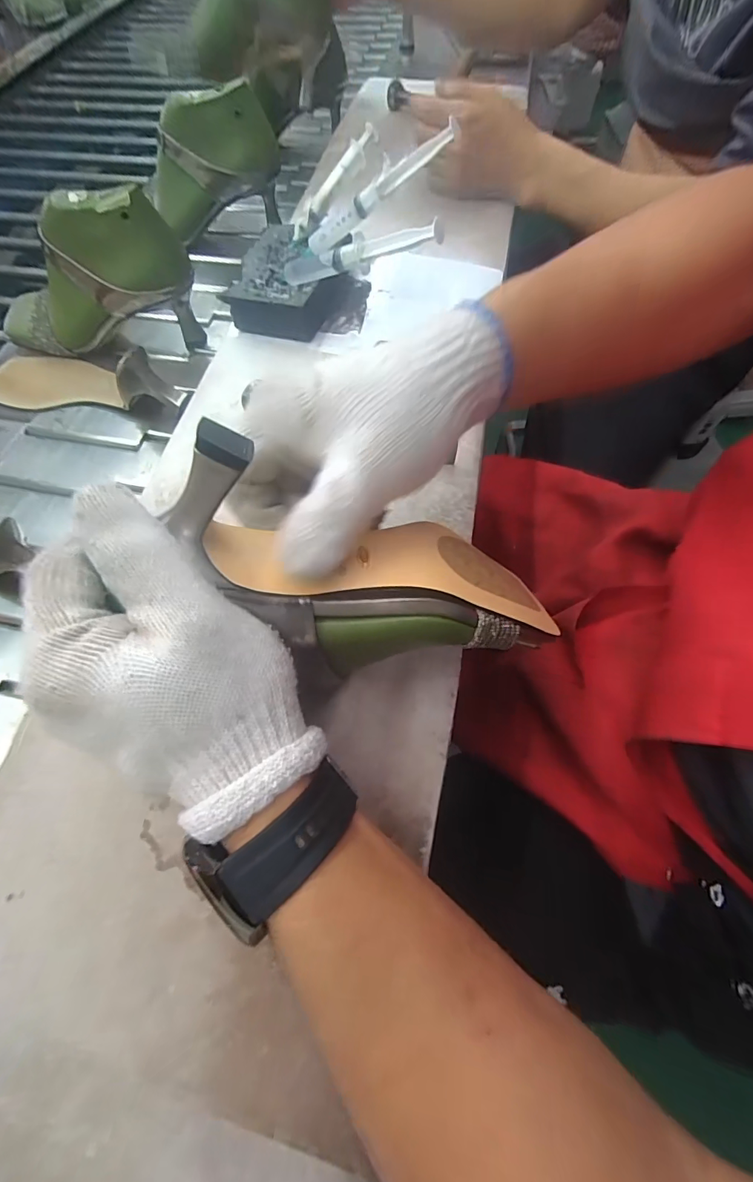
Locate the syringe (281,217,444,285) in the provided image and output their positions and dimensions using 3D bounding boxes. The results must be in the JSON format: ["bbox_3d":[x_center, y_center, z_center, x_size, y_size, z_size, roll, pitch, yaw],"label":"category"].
[{"bbox_3d":[-0.017,-0.269,0.361,0.151,0.022,0.012,10,62,32],"label":"syringe"}]

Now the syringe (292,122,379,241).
[{"bbox_3d":[-0.041,-0.380,0.420,0.111,0.018,0.016,-45,67,12],"label":"syringe"}]

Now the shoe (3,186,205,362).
[{"bbox_3d":[-0.296,-0.307,0.452,0.224,0.136,0.064,7,64,6],"label":"shoe"}]

